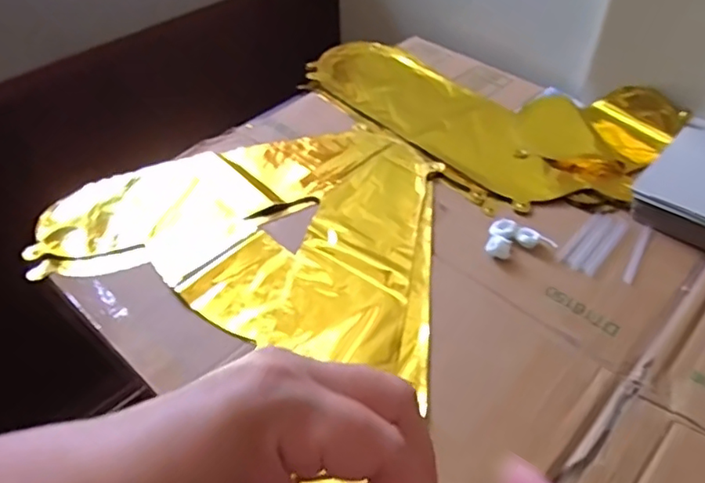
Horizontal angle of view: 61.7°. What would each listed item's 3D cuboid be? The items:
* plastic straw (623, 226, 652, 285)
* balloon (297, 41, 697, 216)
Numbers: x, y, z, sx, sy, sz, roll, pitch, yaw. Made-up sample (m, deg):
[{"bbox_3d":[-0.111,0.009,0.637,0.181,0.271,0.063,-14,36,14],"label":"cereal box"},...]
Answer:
[{"bbox_3d":[0.255,0.009,0.525,0.008,0.004,0.079,24,50,22],"label":"plastic straw"},{"bbox_3d":[0.128,-0.161,0.675,0.411,0.025,0.236,30,53,27],"label":"balloon"}]

